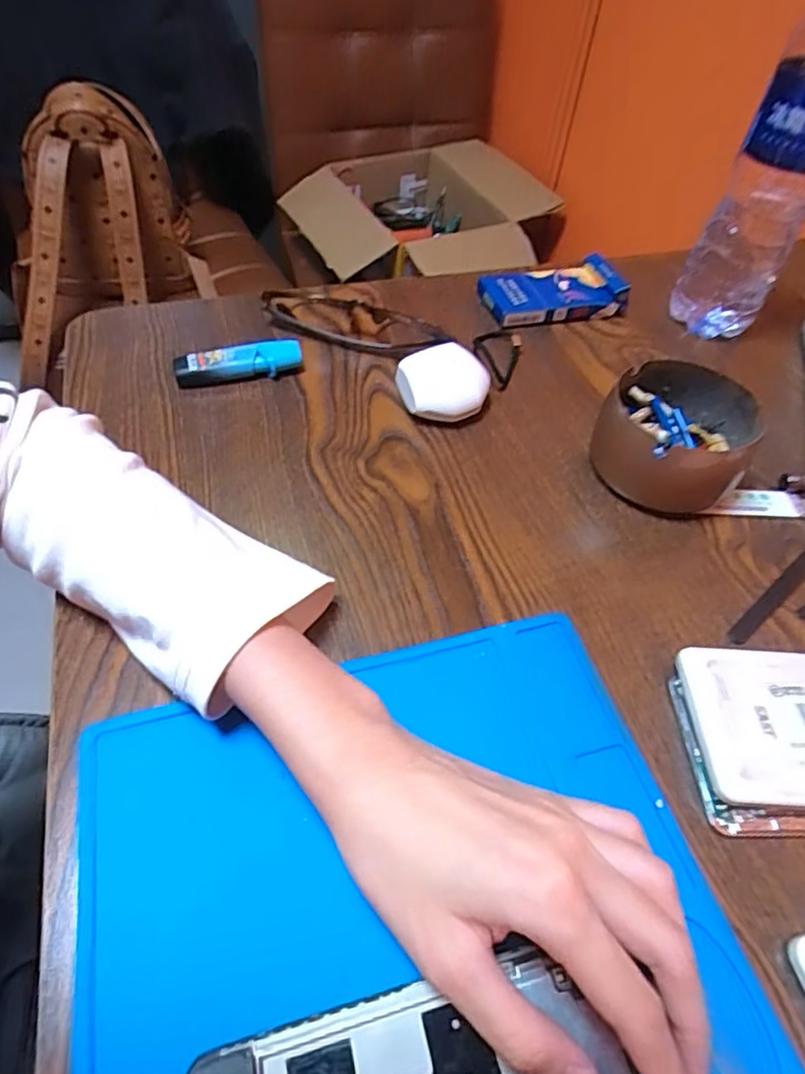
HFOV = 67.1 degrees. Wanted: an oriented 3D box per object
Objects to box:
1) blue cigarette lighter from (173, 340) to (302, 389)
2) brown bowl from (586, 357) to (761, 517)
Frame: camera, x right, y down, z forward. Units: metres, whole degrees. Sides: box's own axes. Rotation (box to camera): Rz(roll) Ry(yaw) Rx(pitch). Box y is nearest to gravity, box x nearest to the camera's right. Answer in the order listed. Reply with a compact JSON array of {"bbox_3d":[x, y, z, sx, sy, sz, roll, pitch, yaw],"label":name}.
[{"bbox_3d":[-0.109,-0.116,0.407,0.082,0.020,0.021,-15,55,-15],"label":"blue cigarette lighter"},{"bbox_3d":[0.164,-0.062,0.368,0.083,0.049,0.090,2,52,-2],"label":"brown bowl"}]

